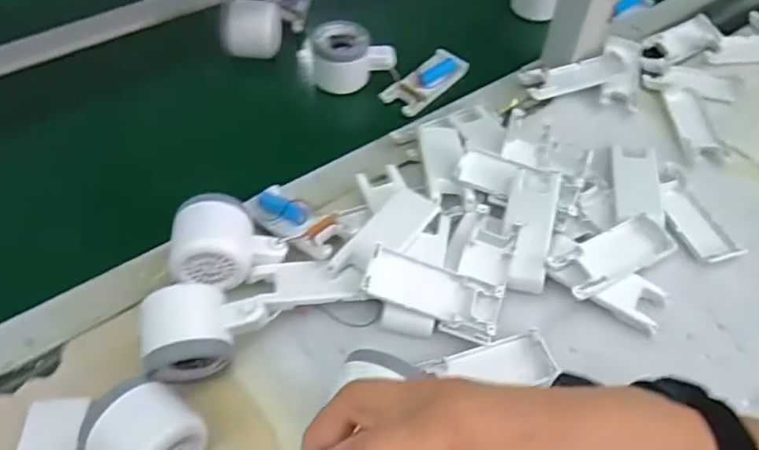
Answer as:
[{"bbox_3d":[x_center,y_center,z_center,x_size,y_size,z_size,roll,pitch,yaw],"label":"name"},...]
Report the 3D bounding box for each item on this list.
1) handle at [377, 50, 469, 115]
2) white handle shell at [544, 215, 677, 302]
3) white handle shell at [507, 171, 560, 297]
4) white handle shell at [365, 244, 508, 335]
[{"bbox_3d":[0.051,-0.151,0.622,0.041,0.018,0.105,38,59,23],"label":"handle"},{"bbox_3d":[0.186,0.024,0.475,0.102,0.017,0.040,-24,57,-20],"label":"white handle shell"},{"bbox_3d":[0.123,0.002,0.482,0.037,0.012,0.104,9,69,6],"label":"white handle shell"},{"bbox_3d":[0.041,0.048,0.446,0.104,0.019,0.037,20,54,-3],"label":"white handle shell"}]

